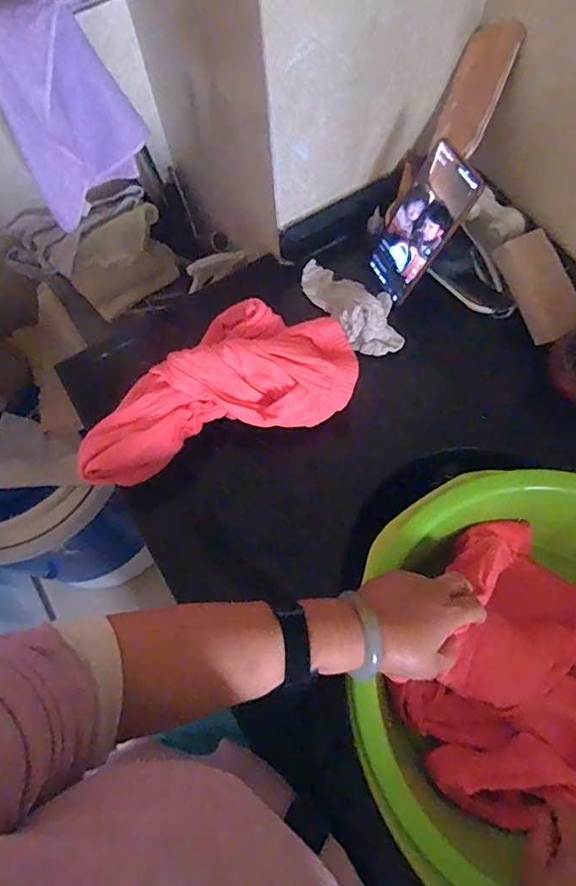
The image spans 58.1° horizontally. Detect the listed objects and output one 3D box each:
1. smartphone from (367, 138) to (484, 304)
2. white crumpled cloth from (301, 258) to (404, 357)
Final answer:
[{"bbox_3d":[0.142,-0.231,0.564,0.012,0.160,0.081,-12,64,-32],"label":"smartphone"},{"bbox_3d":[0.075,-0.163,0.598,0.077,0.046,0.151,-29,70,-9],"label":"white crumpled cloth"}]

